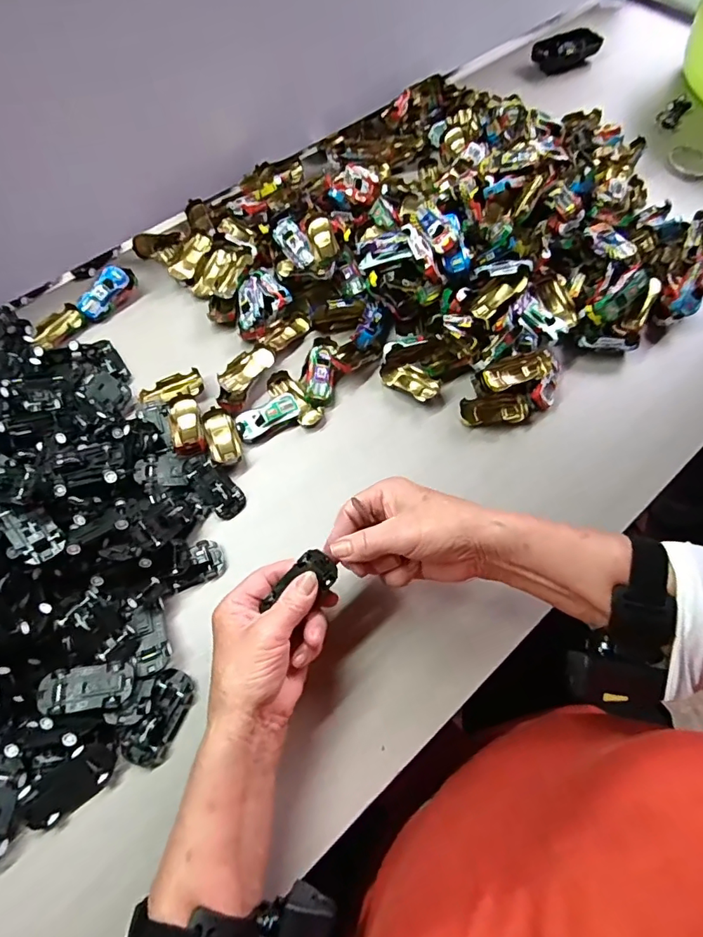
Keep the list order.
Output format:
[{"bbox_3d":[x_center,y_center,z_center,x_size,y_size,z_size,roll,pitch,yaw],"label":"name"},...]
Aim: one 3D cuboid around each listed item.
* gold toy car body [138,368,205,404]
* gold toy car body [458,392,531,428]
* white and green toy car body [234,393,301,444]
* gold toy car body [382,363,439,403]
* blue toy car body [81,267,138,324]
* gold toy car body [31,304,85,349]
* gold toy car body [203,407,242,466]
[{"bbox_3d":[-0.180,-0.078,0.495,0.061,0.011,0.028,-22,67,-10],"label":"gold toy car body"},{"bbox_3d":[0.141,-0.058,0.492,0.066,0.021,0.031,-6,65,-3],"label":"gold toy car body"},{"bbox_3d":[-0.081,-0.051,0.480,0.063,0.017,0.031,-26,67,-12],"label":"white and green toy car body"},{"bbox_3d":[0.060,-0.087,0.499,0.055,0.014,0.028,32,68,14],"label":"gold toy car body"},{"bbox_3d":[-0.270,-0.194,0.548,0.029,0.027,0.068,32,69,14],"label":"blue toy car body"},{"bbox_3d":[-0.318,-0.153,0.534,0.025,0.014,0.057,31,68,14],"label":"gold toy car body"},{"bbox_3d":[-0.124,-0.030,0.475,0.029,0.013,0.064,-21,66,-10],"label":"gold toy car body"}]

